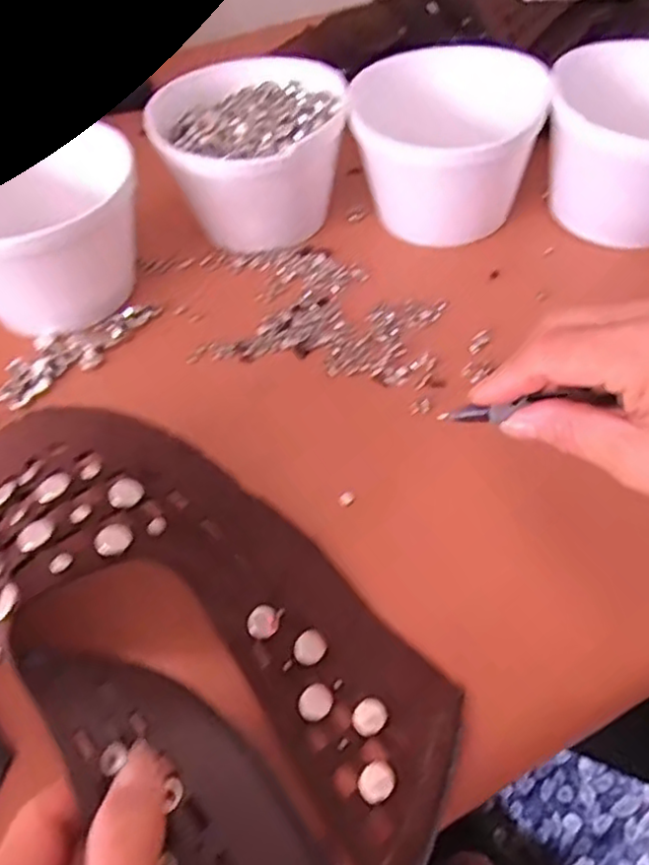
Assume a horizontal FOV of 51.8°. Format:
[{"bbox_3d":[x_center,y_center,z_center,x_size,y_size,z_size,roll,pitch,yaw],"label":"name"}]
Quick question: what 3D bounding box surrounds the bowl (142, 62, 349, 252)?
[{"bbox_3d":[-0.045,-0.180,0.444,0.113,0.081,0.113,-2,50,3],"label":"bowl"}]

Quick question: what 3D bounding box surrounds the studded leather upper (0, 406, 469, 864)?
[{"bbox_3d":[-0.049,0.069,0.253,0.122,0.058,0.230,-32,55,-20],"label":"studded leather upper"}]

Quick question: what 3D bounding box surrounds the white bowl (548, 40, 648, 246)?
[{"bbox_3d":[0.200,-0.172,0.413,0.107,0.084,0.101,-2,50,3],"label":"white bowl"}]

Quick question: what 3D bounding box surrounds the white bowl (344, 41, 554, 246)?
[{"bbox_3d":[0.078,-0.181,0.430,0.111,0.088,0.111,10,52,13],"label":"white bowl"}]

